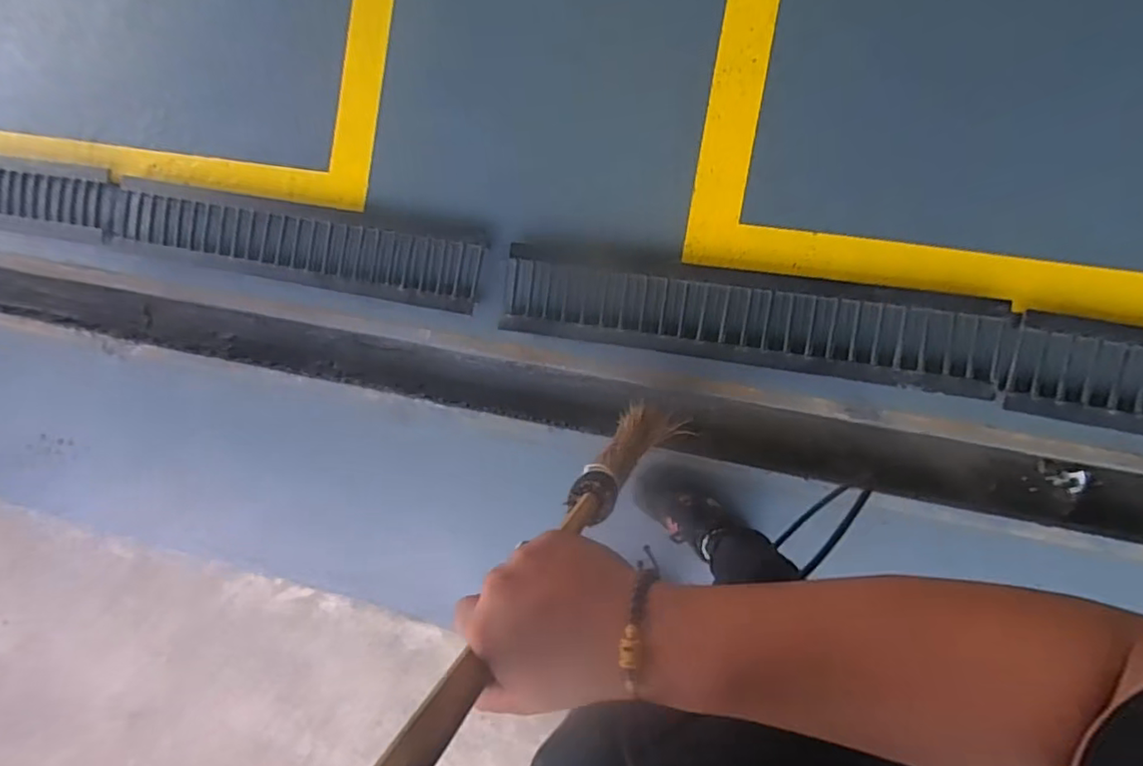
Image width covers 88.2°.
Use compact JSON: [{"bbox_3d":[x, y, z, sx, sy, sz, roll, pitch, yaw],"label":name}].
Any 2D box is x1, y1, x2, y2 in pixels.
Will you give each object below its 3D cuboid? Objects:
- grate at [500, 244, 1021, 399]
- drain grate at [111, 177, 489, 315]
[{"bbox_3d":[0.337,-0.135,1.197,0.983,0.036,0.181,9,95,12],"label":"grate"},{"bbox_3d":[-0.681,-0.339,1.420,0.992,0.047,0.191,11,93,10],"label":"drain grate"}]

